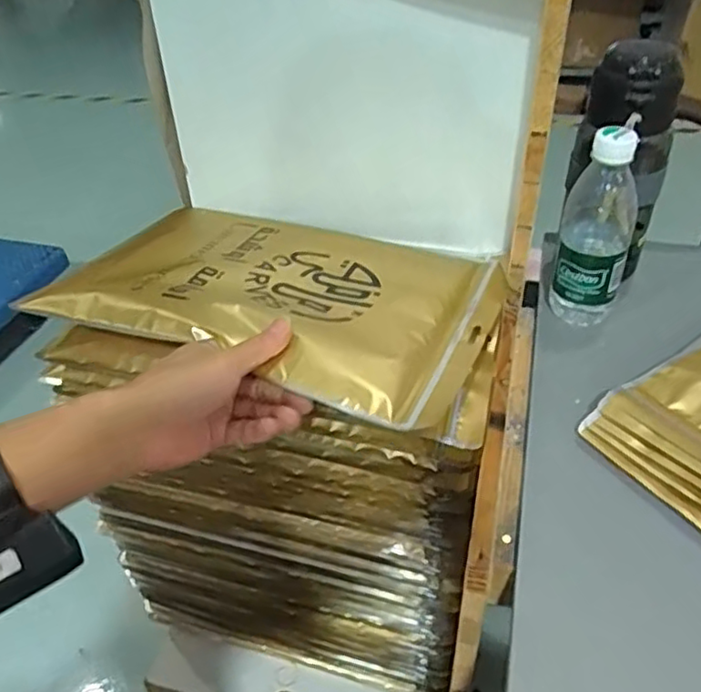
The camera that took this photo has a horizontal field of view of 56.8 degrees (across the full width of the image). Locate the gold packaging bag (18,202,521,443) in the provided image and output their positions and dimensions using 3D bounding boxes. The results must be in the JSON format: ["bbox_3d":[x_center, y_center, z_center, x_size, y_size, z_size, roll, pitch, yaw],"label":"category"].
[{"bbox_3d":[-0.052,-0.045,0.557,0.344,0.039,0.237,17,38,16],"label":"gold packaging bag"}]

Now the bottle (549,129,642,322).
[{"bbox_3d":[0.218,-0.104,0.573,0.057,0.176,0.062,12,43,17],"label":"bottle"}]

